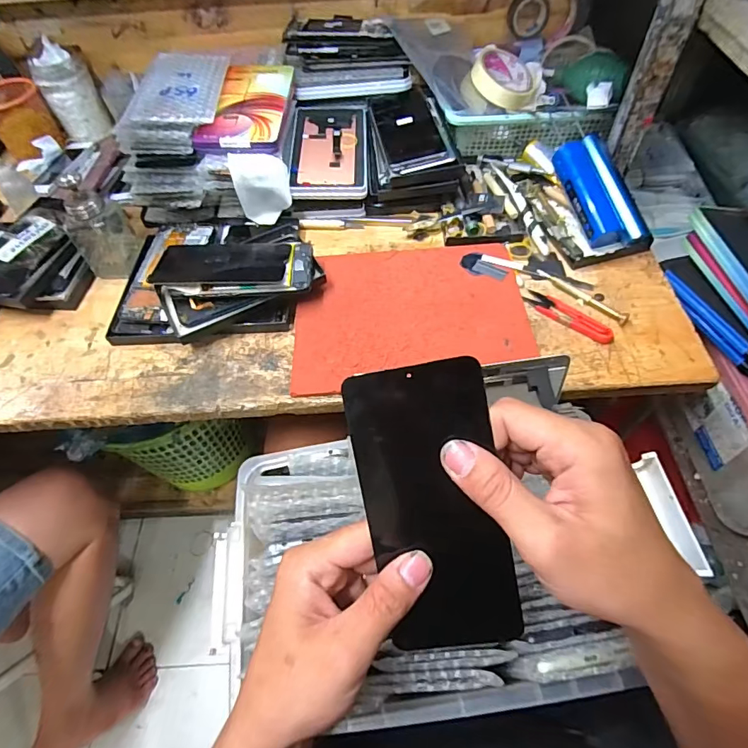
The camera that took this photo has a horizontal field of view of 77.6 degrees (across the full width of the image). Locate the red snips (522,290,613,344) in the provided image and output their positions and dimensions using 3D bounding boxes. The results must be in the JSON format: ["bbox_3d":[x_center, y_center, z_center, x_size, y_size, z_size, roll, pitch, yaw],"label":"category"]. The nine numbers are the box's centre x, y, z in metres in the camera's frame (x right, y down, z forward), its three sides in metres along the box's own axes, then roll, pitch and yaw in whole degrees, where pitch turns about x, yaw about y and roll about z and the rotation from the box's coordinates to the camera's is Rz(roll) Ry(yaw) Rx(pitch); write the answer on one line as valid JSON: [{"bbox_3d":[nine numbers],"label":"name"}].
[{"bbox_3d":[0.212,-0.064,0.509,0.100,0.008,0.025,38,66,25],"label":"red snips"}]

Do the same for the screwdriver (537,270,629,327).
[{"bbox_3d":[0.233,-0.088,0.522,0.014,0.008,0.110,-40,63,-21],"label":"screwdriver"}]

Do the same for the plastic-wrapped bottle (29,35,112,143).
[{"bbox_3d":[-0.462,-0.424,0.714,0.072,0.110,0.070,-29,59,-15],"label":"plastic-wrapped bottle"}]

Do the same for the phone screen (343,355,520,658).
[{"bbox_3d":[0.032,0.073,0.248,0.072,0.004,0.155,-9,97,8],"label":"phone screen"}]

